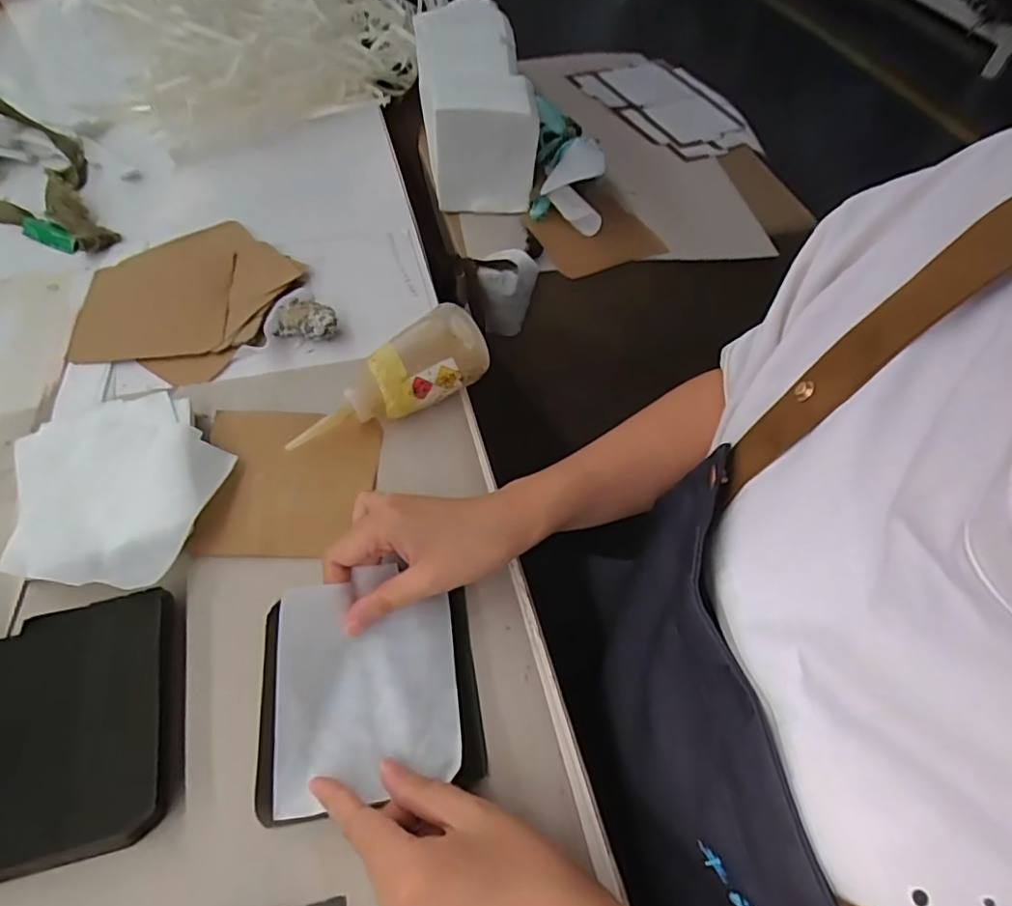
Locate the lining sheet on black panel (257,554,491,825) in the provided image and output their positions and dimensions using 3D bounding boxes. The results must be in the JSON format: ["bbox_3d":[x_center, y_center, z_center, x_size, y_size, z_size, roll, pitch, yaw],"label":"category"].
[{"bbox_3d":[-0.083,0.139,0.350,0.129,0.035,0.118,-6,56,-9],"label":"lining sheet on black panel"}]

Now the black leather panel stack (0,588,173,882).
[{"bbox_3d":[-0.268,0.162,0.340,0.129,0.019,0.137,-11,57,-12],"label":"black leather panel stack"}]

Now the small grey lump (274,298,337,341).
[{"bbox_3d":[-0.178,-0.119,0.525,0.053,0.023,0.028,9,55,2],"label":"small grey lump"}]

